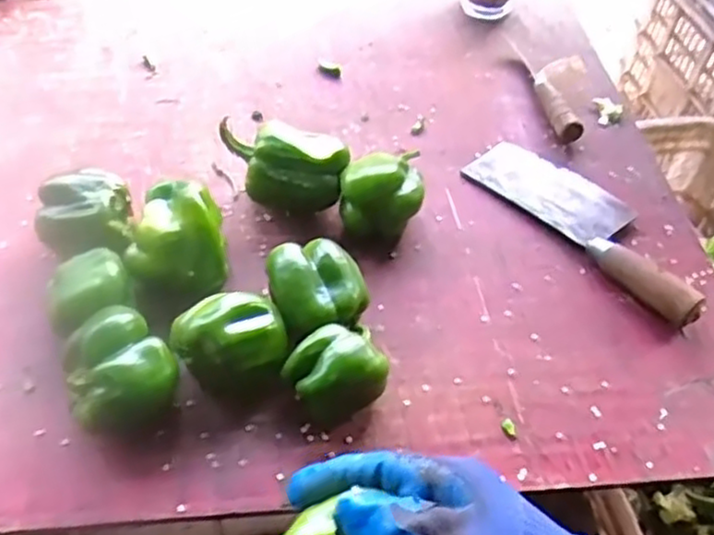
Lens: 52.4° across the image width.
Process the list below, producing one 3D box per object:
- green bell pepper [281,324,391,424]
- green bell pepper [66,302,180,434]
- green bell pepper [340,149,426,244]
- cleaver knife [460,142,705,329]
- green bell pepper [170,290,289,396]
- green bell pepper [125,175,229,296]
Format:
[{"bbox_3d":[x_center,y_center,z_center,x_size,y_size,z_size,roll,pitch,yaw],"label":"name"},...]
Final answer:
[{"bbox_3d":[-0.016,0.070,0.516,0.070,0.056,0.064,-13,51,-14],"label":"green bell pepper"},{"bbox_3d":[-0.159,0.077,0.491,0.067,0.072,0.070,2,49,-2],"label":"green bell pepper"},{"bbox_3d":[0.022,-0.061,0.633,0.073,0.065,0.060,-6,50,-9],"label":"green bell pepper"},{"bbox_3d":[0.210,-0.048,0.647,0.083,0.033,0.241,-32,58,-27],"label":"cleaver knife"},{"bbox_3d":[-0.090,0.056,0.522,0.076,0.063,0.061,7,49,3],"label":"green bell pepper"},{"bbox_3d":[-0.141,-0.015,0.569,0.072,0.084,0.073,2,49,-2],"label":"green bell pepper"}]

